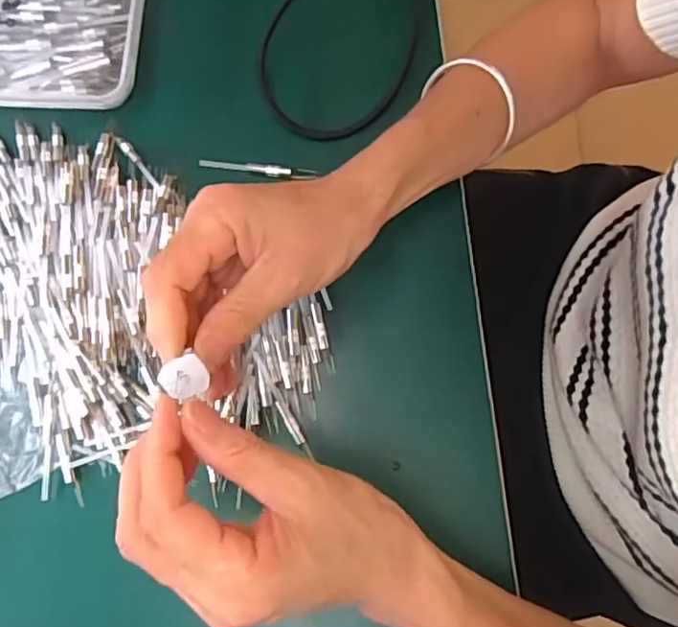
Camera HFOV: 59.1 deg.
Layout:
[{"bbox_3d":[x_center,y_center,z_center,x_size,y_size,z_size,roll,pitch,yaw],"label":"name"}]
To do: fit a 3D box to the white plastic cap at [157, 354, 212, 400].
[{"bbox_3d":[-0.064,0.026,0.244,0.019,0.006,0.016,-13,79,-2],"label":"white plastic cap"}]

